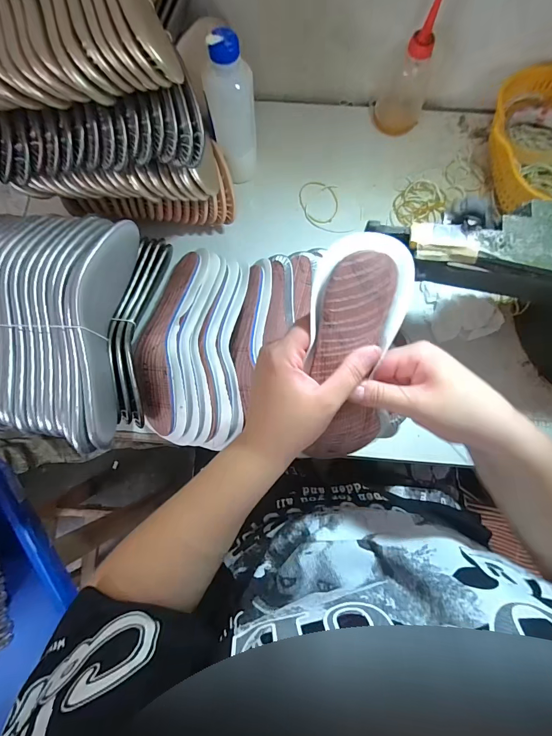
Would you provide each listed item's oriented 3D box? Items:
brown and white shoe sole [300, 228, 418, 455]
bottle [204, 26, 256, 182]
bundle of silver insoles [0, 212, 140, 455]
[{"bbox_3d":[0.065,0.003,0.300,0.073,0.217,0.022,-1,33,1],"label":"brown and white shoe sole"},{"bbox_3d":[-0.050,-0.298,0.432,0.052,0.173,0.045,-10,78,-1],"label":"bottle"},{"bbox_3d":[-0.254,-0.046,0.370,0.176,0.075,0.245,3,78,2],"label":"bundle of silver insoles"}]

